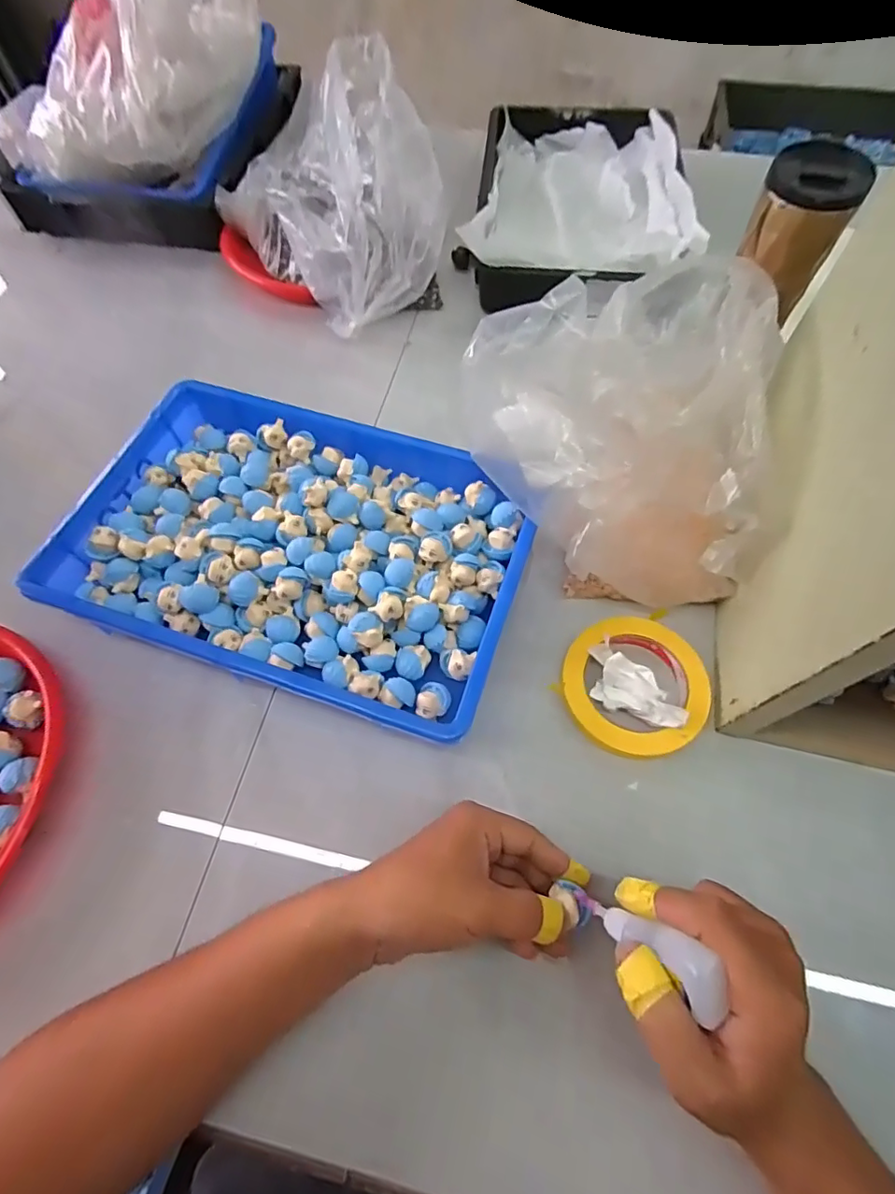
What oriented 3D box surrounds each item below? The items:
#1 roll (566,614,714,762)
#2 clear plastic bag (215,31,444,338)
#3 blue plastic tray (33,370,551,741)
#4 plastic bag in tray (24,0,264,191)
[{"bbox_3d":[0.148,0.072,0.437,0.110,0.031,0.109,0,63,1],"label":"roll"},{"bbox_3d":[-0.138,-0.448,0.579,0.151,0.173,0.265,-35,68,-14],"label":"clear plastic bag"},{"bbox_3d":[-0.123,-0.053,0.467,0.372,0.051,0.263,16,64,9],"label":"blue plastic tray"},{"bbox_3d":[-0.375,-0.674,0.672,0.198,0.152,0.341,17,65,9],"label":"plastic bag in tray"}]

